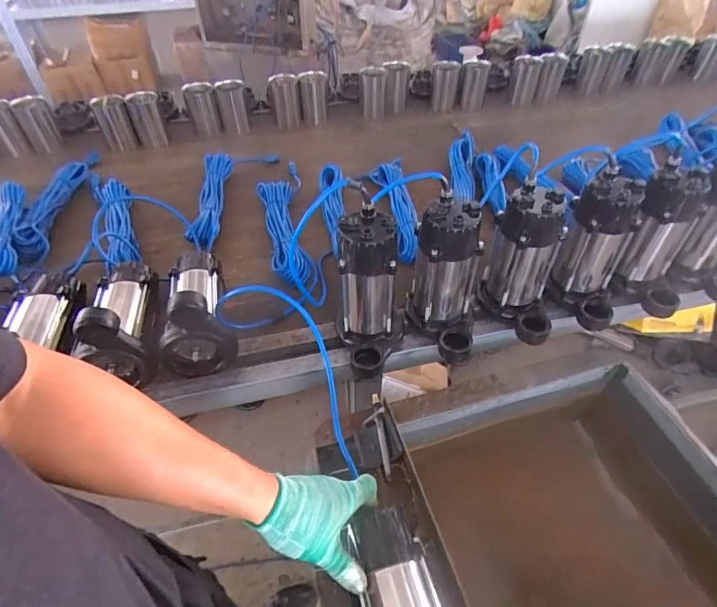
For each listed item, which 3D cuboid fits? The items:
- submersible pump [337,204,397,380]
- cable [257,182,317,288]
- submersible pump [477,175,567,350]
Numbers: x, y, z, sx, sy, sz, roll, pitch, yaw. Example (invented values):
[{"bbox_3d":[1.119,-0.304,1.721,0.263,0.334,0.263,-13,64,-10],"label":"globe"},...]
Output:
[{"bbox_3d":[0.011,-0.006,0.693,0.101,0.238,0.145,3,46,3],"label":"submersible pump"},{"bbox_3d":[-0.166,-0.167,0.981,0.092,0.057,0.354,-12,47,-11],"label":"cable"},{"bbox_3d":[0.280,-0.063,0.734,0.126,0.224,0.129,14,48,13],"label":"submersible pump"}]

